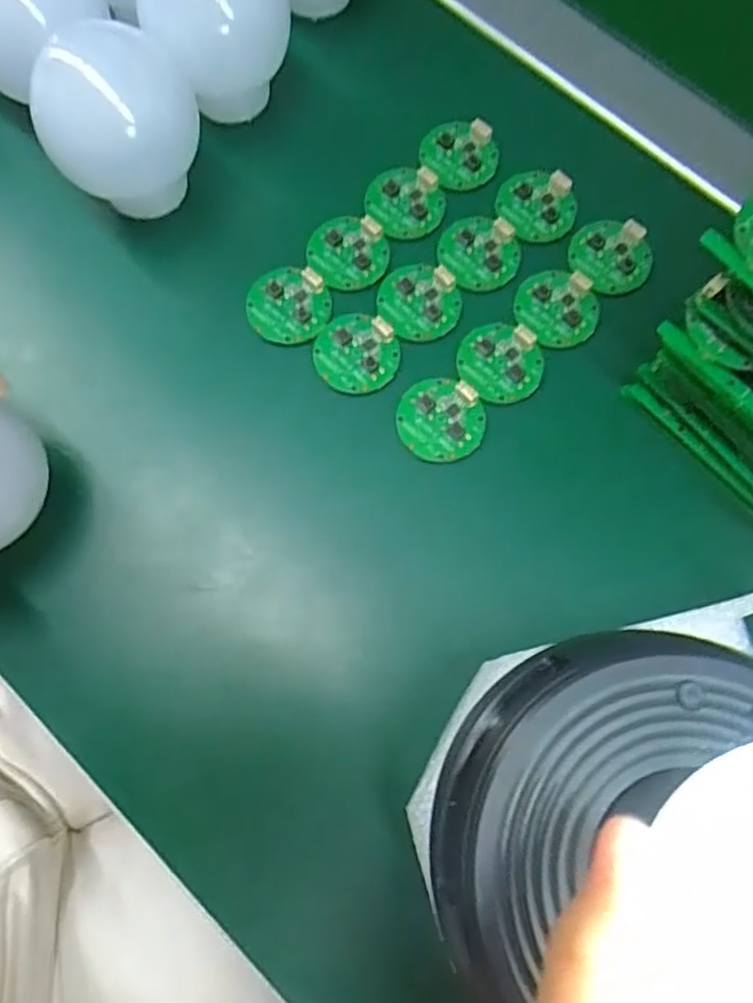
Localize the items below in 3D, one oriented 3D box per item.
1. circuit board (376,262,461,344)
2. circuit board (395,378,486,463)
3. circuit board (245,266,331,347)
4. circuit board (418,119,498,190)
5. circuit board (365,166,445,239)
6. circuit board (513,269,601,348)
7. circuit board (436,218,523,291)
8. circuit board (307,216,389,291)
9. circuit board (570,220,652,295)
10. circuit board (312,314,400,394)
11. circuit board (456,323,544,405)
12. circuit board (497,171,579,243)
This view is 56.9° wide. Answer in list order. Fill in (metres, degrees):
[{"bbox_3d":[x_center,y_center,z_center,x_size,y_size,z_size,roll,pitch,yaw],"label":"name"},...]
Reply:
[{"bbox_3d":[0.019,-0.085,0.292,0.033,0.005,0.034,-21,76,-7],"label":"circuit board"},{"bbox_3d":[0.026,-0.033,0.280,0.034,0.007,0.033,-9,74,-3],"label":"circuit board"},{"bbox_3d":[-0.037,-0.083,0.290,0.034,0.004,0.033,-2,74,-2],"label":"circuit board"},{"bbox_3d":[0.039,-0.156,0.311,0.035,0.009,0.029,-20,75,-6],"label":"circuit board"},{"bbox_3d":[0.014,-0.132,0.304,0.035,0.006,0.032,-37,78,-10],"label":"circuit board"},{"bbox_3d":[0.076,-0.083,0.292,0.033,0.005,0.033,-40,78,-11],"label":"circuit board"},{"bbox_3d":[0.045,-0.108,0.297,0.033,0.006,0.032,-35,78,-10],"label":"circuit board"},{"bbox_3d":[-0.012,-0.107,0.297,0.033,0.006,0.031,12,74,2],"label":"circuit board"},{"bbox_3d":[0.101,-0.106,0.298,0.032,0.008,0.033,-19,75,-6],"label":"circuit board"},{"bbox_3d":[-0.008,-0.062,0.286,0.034,0.008,0.033,-3,74,-2],"label":"circuit board"},{"bbox_3d":[0.051,-0.058,0.285,0.033,0.006,0.034,-38,78,-11],"label":"circuit board"},{"bbox_3d":[0.070,-0.131,0.303,0.034,0.009,0.033,19,75,4],"label":"circuit board"}]

